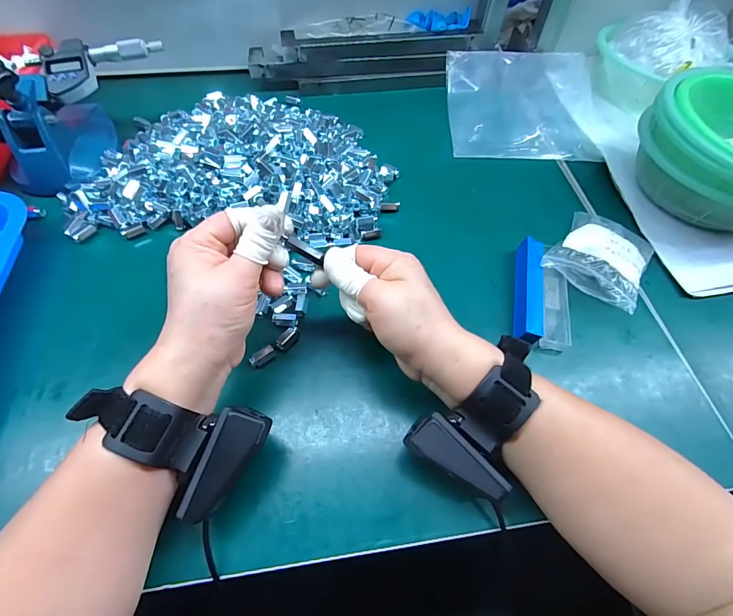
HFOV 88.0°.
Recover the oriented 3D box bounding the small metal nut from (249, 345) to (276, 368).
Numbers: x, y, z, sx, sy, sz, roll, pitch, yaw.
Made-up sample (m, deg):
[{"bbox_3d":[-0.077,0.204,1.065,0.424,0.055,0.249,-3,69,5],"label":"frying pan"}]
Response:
[{"bbox_3d":[-0.087,0.041,0.319,0.021,0.009,0.009,-35,65,-21],"label":"small metal nut"}]

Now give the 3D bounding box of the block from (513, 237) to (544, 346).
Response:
[{"bbox_3d":[0.151,-0.016,0.354,0.020,0.023,0.114,12,58,6],"label":"block"}]

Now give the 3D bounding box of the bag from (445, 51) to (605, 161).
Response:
[{"bbox_3d":[0.210,-0.272,0.508,0.194,0.046,0.180,0,58,-2],"label":"bag"}]

